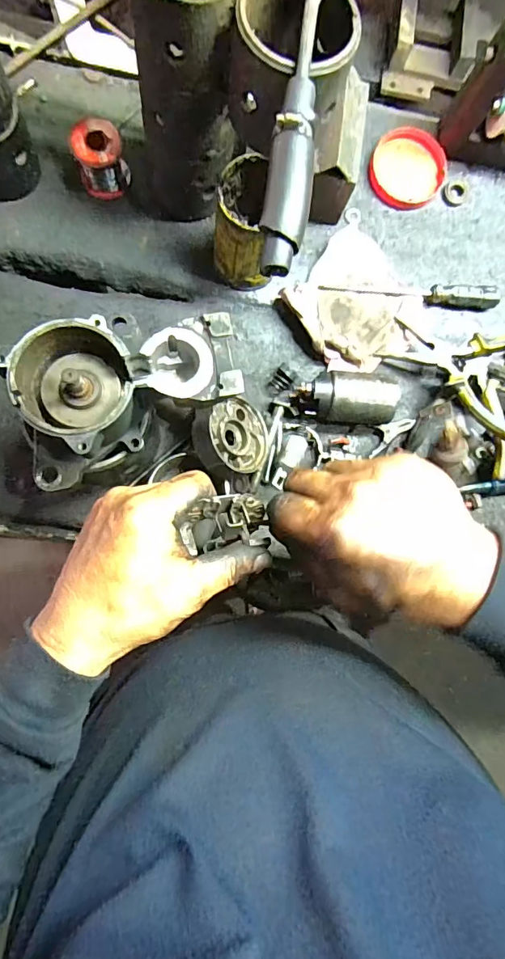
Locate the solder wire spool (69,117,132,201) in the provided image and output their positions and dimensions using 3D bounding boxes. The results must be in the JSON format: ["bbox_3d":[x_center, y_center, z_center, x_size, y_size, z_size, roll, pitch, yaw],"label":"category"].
[{"bbox_3d":[-0.162,-0.344,0.502,0.051,0.057,0.049,1,83,-7],"label":"solder wire spool"}]

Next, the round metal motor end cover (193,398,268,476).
[{"bbox_3d":[-0.022,-0.042,0.490,0.081,0.028,0.081,7,79,-43],"label":"round metal motor end cover"}]

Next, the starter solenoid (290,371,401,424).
[{"bbox_3d":[0.100,-0.087,0.519,0.107,0.050,0.050,4,83,-6],"label":"starter solenoid"}]

